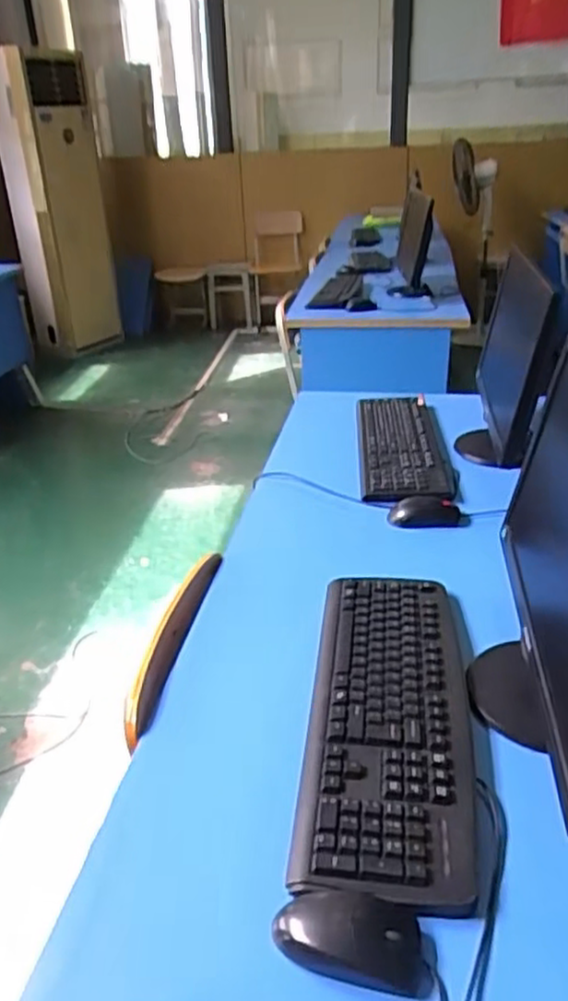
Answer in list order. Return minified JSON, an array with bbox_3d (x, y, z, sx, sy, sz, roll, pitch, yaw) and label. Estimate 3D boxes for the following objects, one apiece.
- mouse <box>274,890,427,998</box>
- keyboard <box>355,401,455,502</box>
[{"bbox_3d":[0.051,0.328,0.544,0.116,0.027,0.063,5,28,11],"label":"mouse"},{"bbox_3d":[0.220,-0.104,1.351,0.150,0.028,0.454,1,27,4],"label":"keyboard"}]

